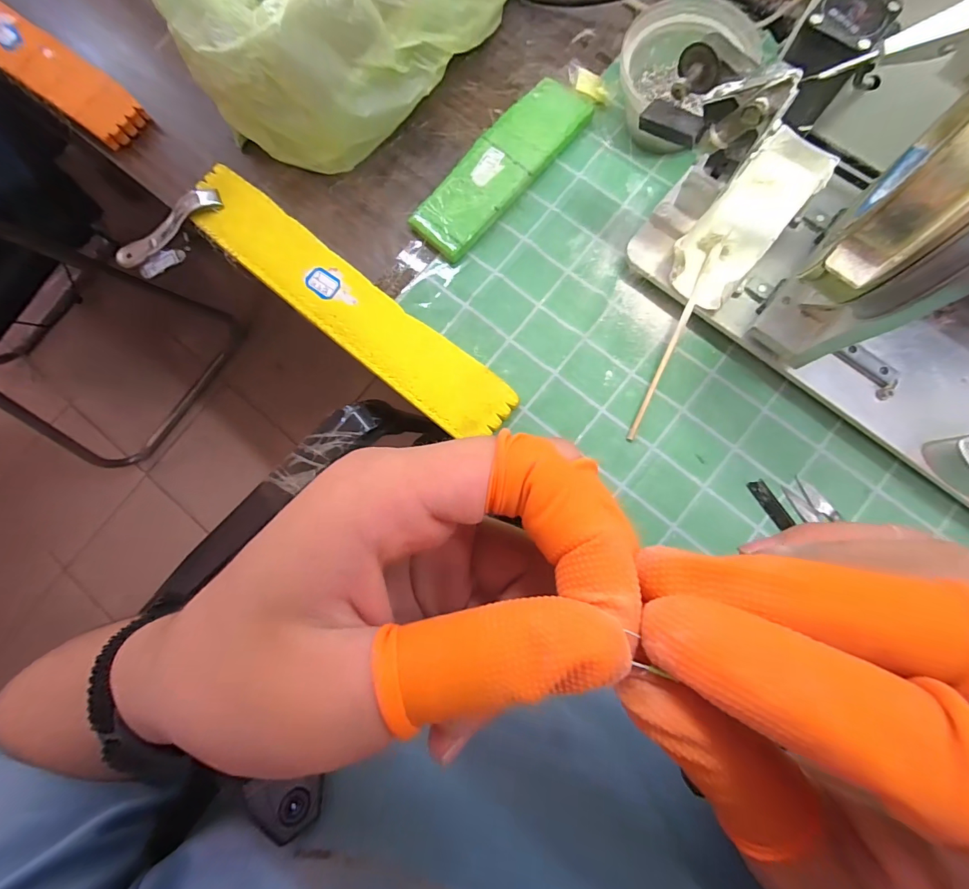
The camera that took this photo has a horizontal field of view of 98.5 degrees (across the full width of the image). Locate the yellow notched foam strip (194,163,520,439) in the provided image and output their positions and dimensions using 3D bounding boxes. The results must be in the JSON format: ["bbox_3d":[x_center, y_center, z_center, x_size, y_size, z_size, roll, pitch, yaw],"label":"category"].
[{"bbox_3d":[-0.117,-0.118,0.347,0.327,0.011,0.057,39,84,7],"label":"yellow notched foam strip"}]

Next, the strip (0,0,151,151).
[{"bbox_3d":[-0.457,-0.389,0.408,0.317,0.016,0.053,36,84,7],"label":"strip"}]

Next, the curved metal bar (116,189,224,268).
[{"bbox_3d":[-0.287,-0.197,0.378,0.114,0.014,0.026,-25,81,14],"label":"curved metal bar"}]

